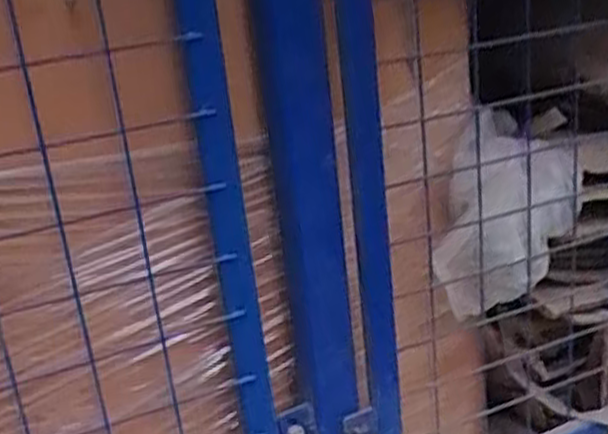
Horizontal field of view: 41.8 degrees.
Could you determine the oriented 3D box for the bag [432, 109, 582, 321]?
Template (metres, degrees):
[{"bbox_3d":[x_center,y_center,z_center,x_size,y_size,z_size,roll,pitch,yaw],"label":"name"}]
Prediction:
[{"bbox_3d":[0.231,-0.001,0.919,0.202,0.205,0.046,-14,20,-19],"label":"bag"}]

